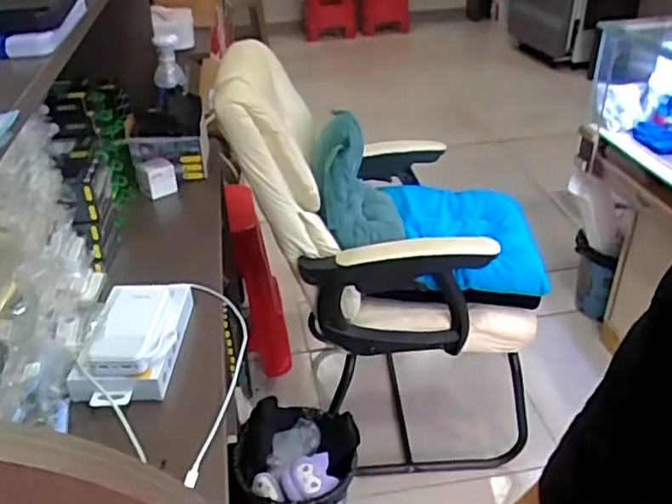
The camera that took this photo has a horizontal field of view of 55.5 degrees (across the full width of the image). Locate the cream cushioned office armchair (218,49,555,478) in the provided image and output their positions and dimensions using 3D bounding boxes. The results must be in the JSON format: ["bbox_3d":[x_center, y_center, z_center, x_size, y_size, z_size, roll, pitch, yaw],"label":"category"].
[{"bbox_3d":[0.120,-0.002,1.566,0.646,0.957,0.556,-5,32,-4],"label":"cream cushioned office armchair"}]

